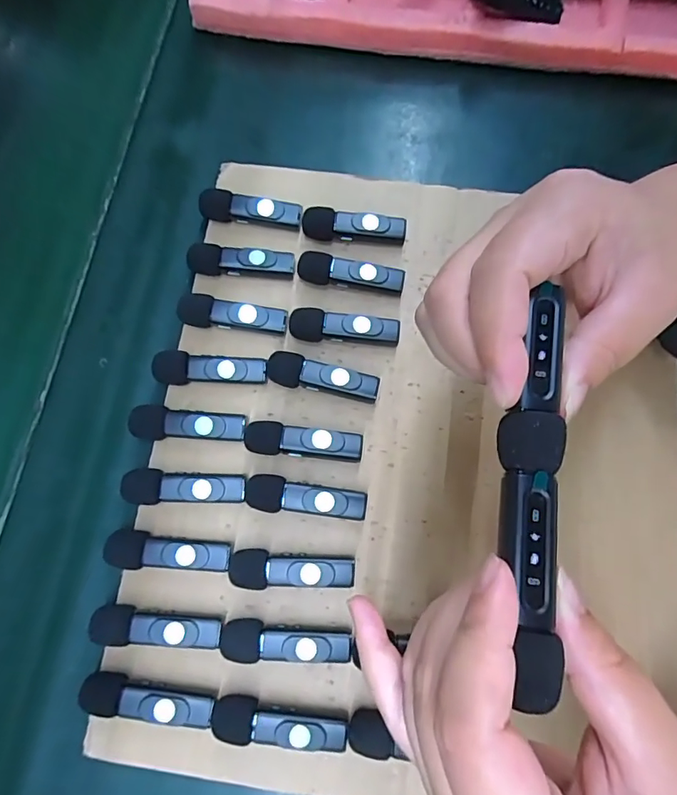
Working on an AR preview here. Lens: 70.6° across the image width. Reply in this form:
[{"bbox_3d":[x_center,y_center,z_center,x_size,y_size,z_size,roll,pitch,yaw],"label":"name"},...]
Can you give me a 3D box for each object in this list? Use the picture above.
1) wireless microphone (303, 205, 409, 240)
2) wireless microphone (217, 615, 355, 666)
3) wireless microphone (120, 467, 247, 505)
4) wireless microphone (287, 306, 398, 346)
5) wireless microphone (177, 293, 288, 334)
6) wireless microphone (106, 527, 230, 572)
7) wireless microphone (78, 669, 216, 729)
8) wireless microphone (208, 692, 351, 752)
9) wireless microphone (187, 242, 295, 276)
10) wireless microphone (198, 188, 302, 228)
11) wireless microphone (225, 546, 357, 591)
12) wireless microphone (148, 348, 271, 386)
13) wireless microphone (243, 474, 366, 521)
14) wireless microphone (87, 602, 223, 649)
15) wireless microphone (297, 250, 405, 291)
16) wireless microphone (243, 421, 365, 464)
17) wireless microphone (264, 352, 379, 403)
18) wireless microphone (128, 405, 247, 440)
[{"bbox_3d":[0.010,-0.108,0.303,0.064,0.016,0.016,4,75,2],"label":"wireless microphone"},{"bbox_3d":[-0.026,0.123,0.242,0.064,0.017,0.018,2,75,1],"label":"wireless microphone"},{"bbox_3d":[-0.083,0.050,0.262,0.065,0.018,0.019,4,75,2],"label":"wireless microphone"},{"bbox_3d":[0.004,-0.041,0.285,0.064,0.017,0.018,6,75,2],"label":"wireless microphone"},{"bbox_3d":[-0.063,-0.049,0.287,0.063,0.017,0.017,7,75,2],"label":"wireless microphone"},{"bbox_3d":[-0.089,0.083,0.254,0.063,0.017,0.019,8,75,3],"label":"wireless microphone"},{"bbox_3d":[-0.092,0.148,0.235,0.063,0.018,0.015,9,75,3],"label":"wireless microphone"},{"bbox_3d":[-0.028,0.159,0.232,0.064,0.017,0.018,10,75,3],"label":"wireless microphone"},{"bbox_3d":[-0.060,-0.084,0.296,0.063,0.014,0.017,1,75,1],"label":"wireless microphone"},{"bbox_3d":[-0.056,-0.120,0.305,0.063,0.015,0.015,7,75,2],"label":"wireless microphone"},{"bbox_3d":[-0.024,0.091,0.250,0.064,0.016,0.019,5,75,2],"label":"wireless microphone"},{"bbox_3d":[-0.074,-0.016,0.279,0.064,0.018,0.018,1,75,1],"label":"wireless microphone"},{"bbox_3d":[-0.018,0.055,0.260,0.064,0.015,0.019,9,75,3],"label":"wireless microphone"},{"bbox_3d":[-0.091,0.116,0.243,0.063,0.018,0.017,4,75,2],"label":"wireless microphone"},{"bbox_3d":[0.007,-0.075,0.294,0.064,0.016,0.016,12,75,4],"label":"wireless microphone"},{"bbox_3d":[-0.020,0.025,0.267,0.065,0.017,0.018,8,75,3],"label":"wireless microphone"},{"bbox_3d":[-0.009,-0.011,0.278,0.064,0.016,0.019,12,75,4],"label":"wireless microphone"},{"bbox_3d":[-0.084,0.017,0.271,0.062,0.017,0.019,6,75,2],"label":"wireless microphone"}]

